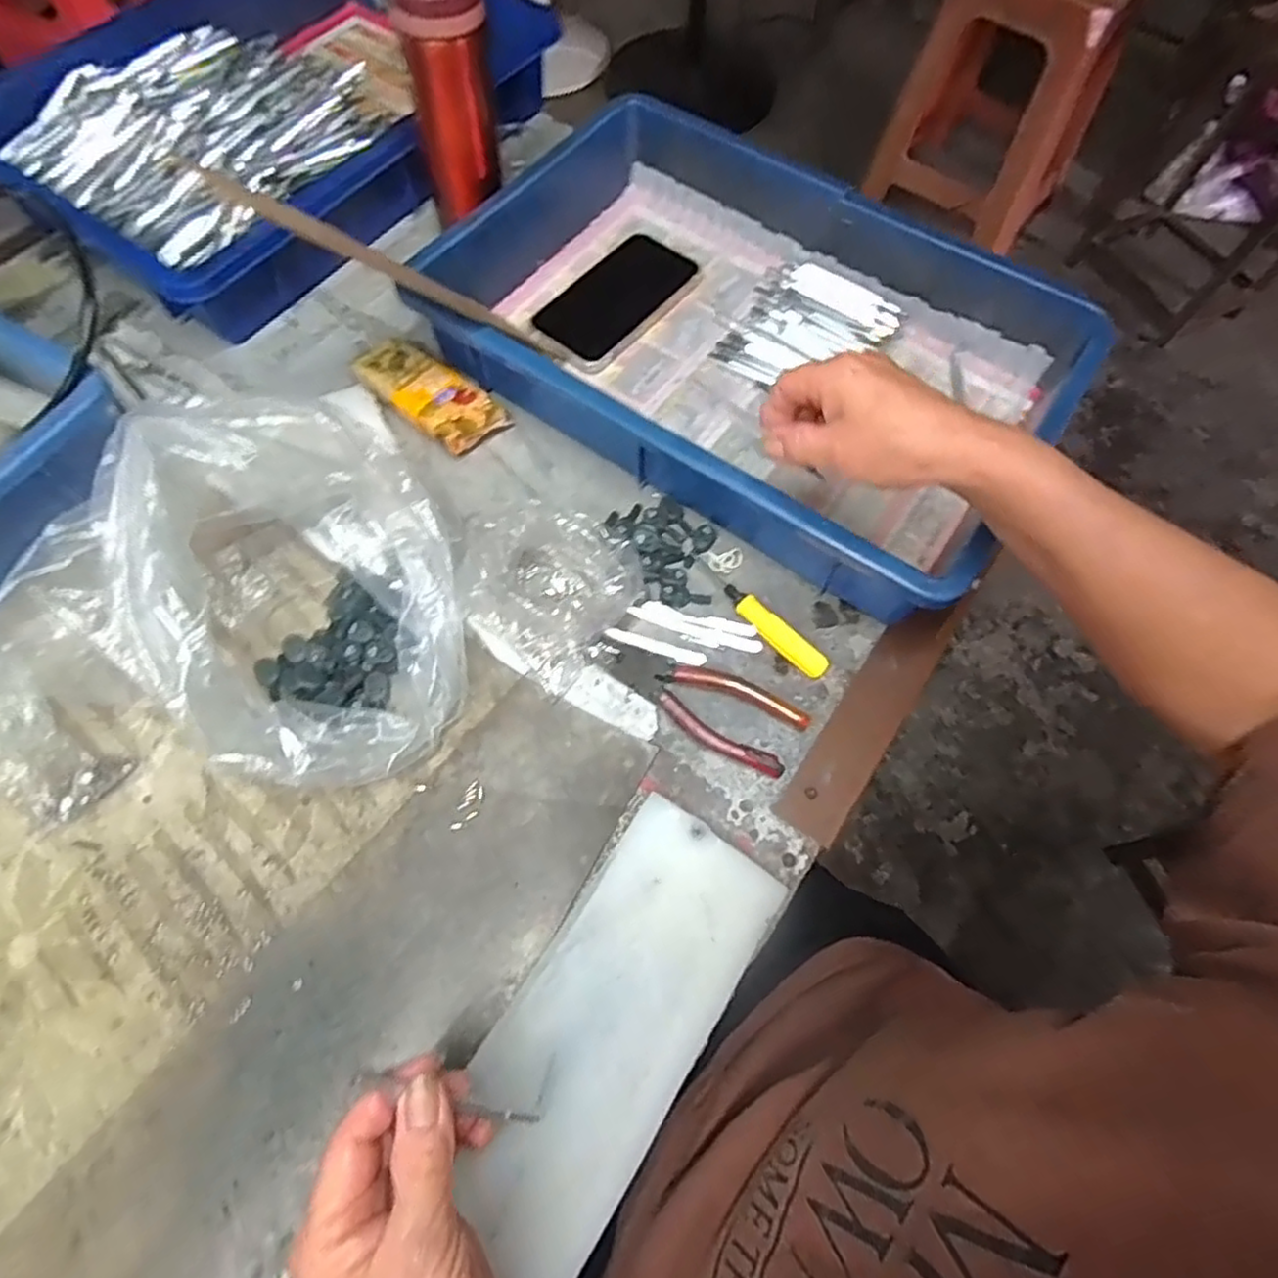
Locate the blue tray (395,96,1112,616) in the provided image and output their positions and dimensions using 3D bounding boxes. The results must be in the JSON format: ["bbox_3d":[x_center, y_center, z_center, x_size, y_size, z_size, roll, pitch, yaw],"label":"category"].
[{"bbox_3d":[0.079,-0.220,0.513,0.427,0.082,0.287,36,69,13],"label":"blue tray"}]

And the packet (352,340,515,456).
[{"bbox_3d":[-0.155,-0.185,0.518,0.107,0.025,0.056,39,70,14],"label":"packet"}]

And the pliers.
[{"bbox_3d":[0.040,0.040,0.436,0.124,0.009,0.050,26,67,9],"label":"pliers"}]

